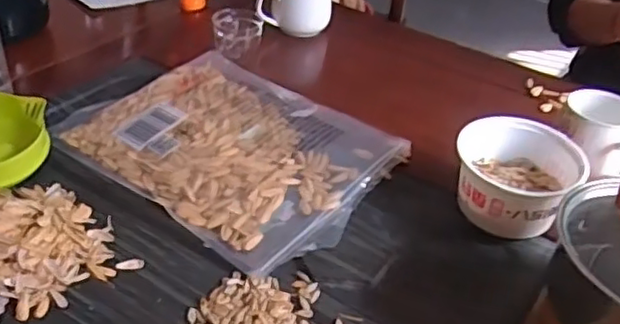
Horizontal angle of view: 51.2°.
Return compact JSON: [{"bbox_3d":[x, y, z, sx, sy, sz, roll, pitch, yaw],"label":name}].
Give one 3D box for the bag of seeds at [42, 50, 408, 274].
[{"bbox_3d":[-0.075,-0.027,0.675,0.316,0.029,0.252,34,45,32],"label":"bag of seeds"}]

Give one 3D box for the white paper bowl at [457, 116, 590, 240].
[{"bbox_3d":[0.192,0.018,0.613,0.112,0.072,0.102,4,37,-3],"label":"white paper bowl"}]

